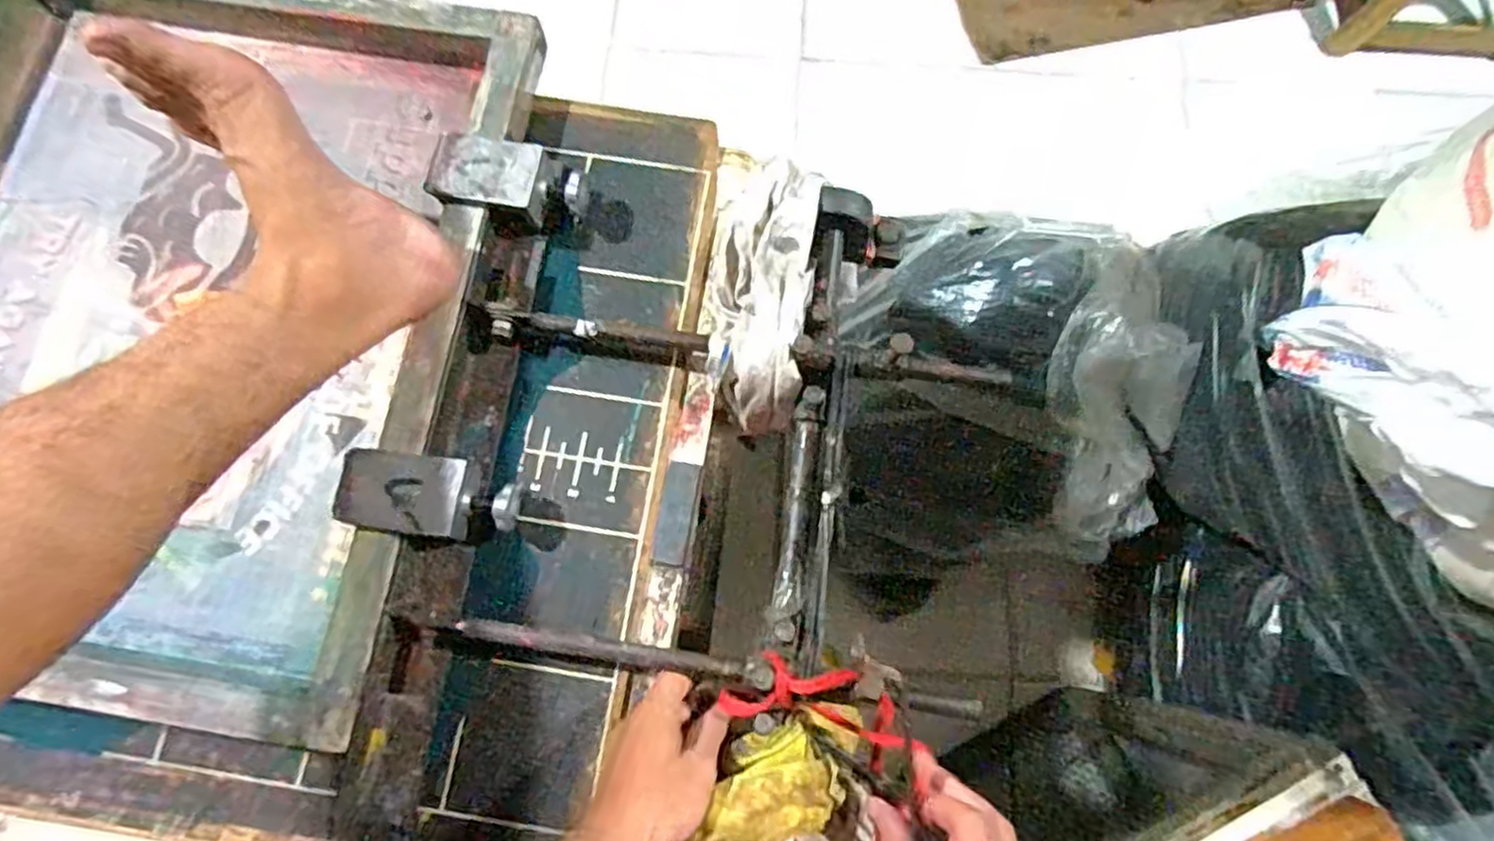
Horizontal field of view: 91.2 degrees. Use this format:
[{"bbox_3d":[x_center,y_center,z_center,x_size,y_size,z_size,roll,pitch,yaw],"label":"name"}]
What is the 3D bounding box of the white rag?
[{"bbox_3d":[0.010,-0.113,0.559,0.080,0.066,0.233,8,76,1],"label":"white rag"}]

